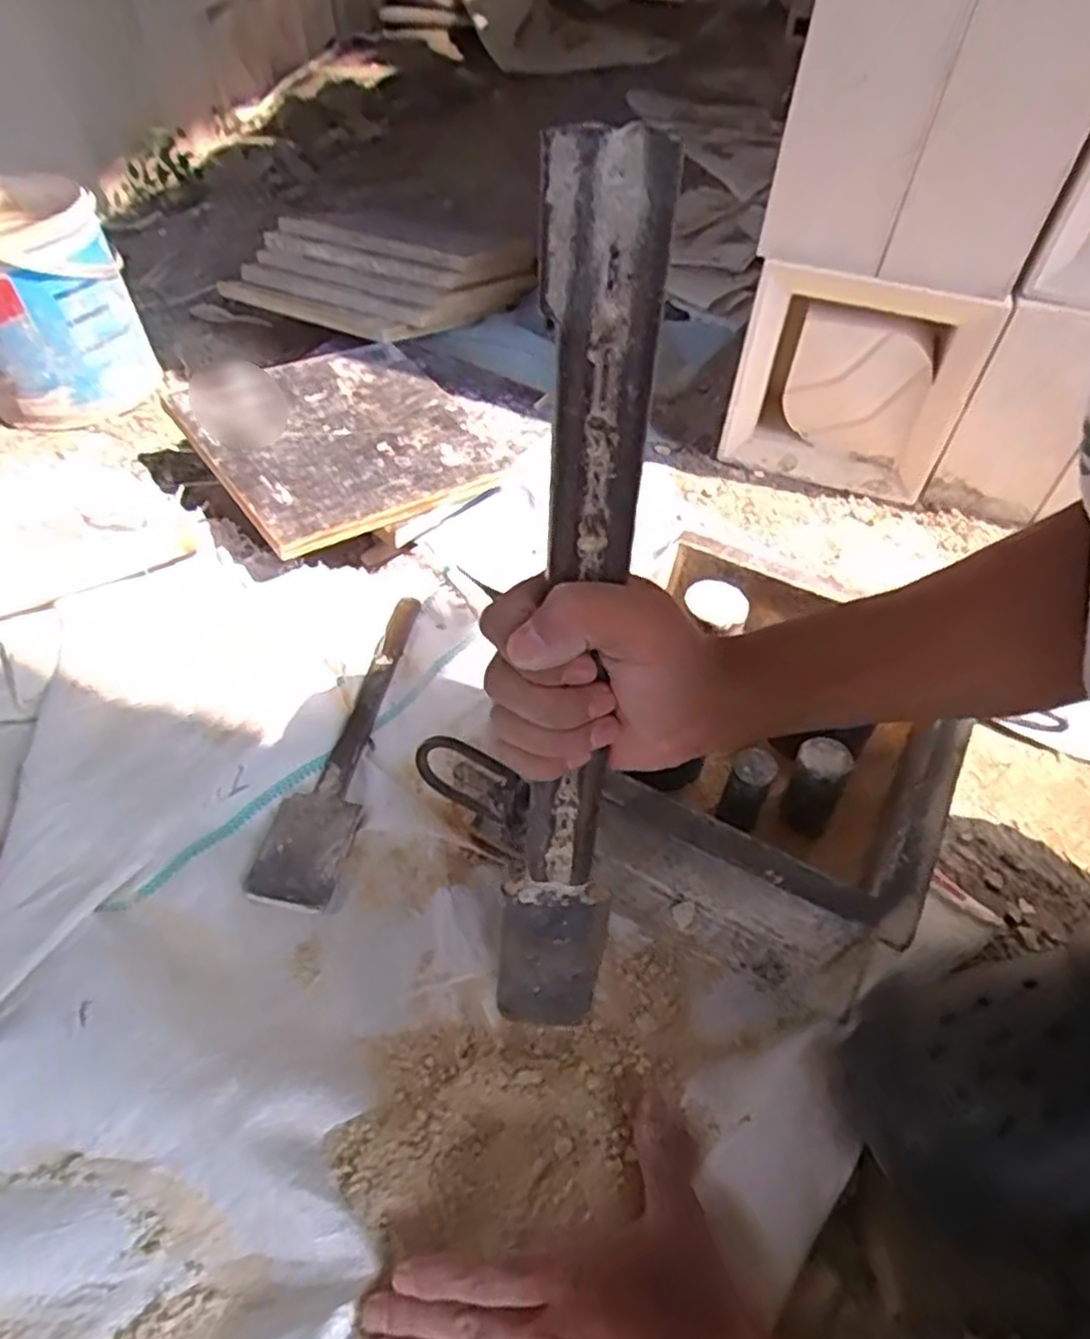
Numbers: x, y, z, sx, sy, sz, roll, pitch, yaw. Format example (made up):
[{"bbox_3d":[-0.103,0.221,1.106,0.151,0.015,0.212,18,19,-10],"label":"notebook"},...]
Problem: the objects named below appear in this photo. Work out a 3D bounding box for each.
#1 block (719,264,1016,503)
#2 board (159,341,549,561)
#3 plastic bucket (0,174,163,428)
[{"bbox_3d":[0.288,-0.272,0.752,0.209,0.204,0.067,11,48,9],"label":"block"},{"bbox_3d":[-0.171,-0.238,0.757,0.315,0.024,0.242,-31,64,-34],"label":"board"},{"bbox_3d":[-0.515,-0.373,0.787,0.168,0.183,0.196,-26,53,-23],"label":"plastic bucket"}]

